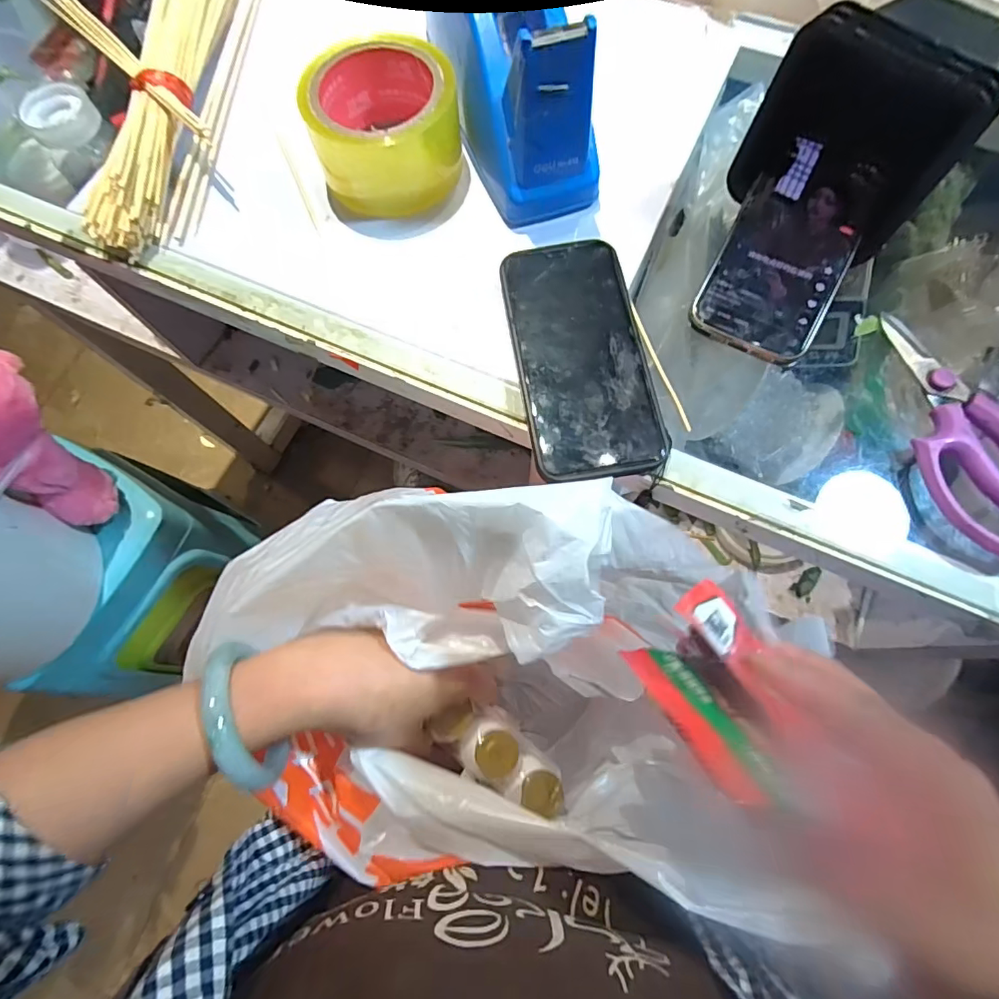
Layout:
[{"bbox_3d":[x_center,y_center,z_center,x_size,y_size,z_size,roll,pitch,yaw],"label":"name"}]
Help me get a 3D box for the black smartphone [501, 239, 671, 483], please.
[{"bbox_3d":[0.049,-0.089,0.314,0.077,0.015,0.159,-9,73,-1],"label":"black smartphone"}]

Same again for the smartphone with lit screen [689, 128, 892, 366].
[{"bbox_3d":[0.184,-0.164,0.320,0.073,0.006,0.156,27,84,12],"label":"smartphone with lit screen"}]

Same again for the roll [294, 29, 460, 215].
[{"bbox_3d":[-0.077,-0.259,0.353,0.096,0.049,0.096,0,73,1],"label":"roll"}]

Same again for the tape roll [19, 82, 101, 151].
[{"bbox_3d":[-0.340,-0.299,0.398,0.048,0.023,0.048,0,73,1],"label":"tape roll"}]

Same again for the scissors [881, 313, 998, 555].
[{"bbox_3d":[0.271,-0.043,0.290,0.085,0.017,0.151,-19,74,-4],"label":"scissors"}]

